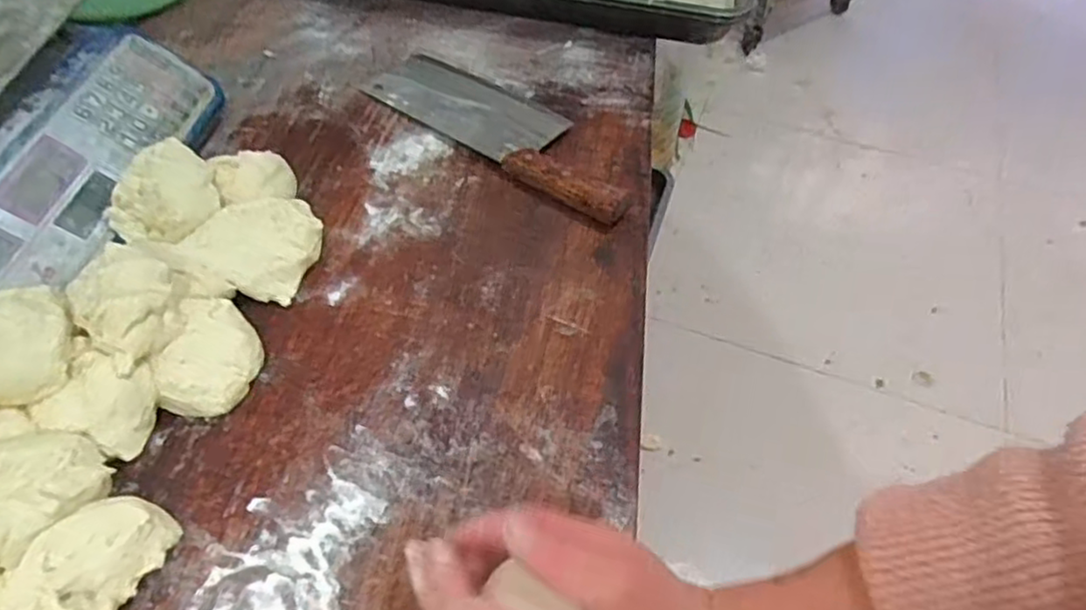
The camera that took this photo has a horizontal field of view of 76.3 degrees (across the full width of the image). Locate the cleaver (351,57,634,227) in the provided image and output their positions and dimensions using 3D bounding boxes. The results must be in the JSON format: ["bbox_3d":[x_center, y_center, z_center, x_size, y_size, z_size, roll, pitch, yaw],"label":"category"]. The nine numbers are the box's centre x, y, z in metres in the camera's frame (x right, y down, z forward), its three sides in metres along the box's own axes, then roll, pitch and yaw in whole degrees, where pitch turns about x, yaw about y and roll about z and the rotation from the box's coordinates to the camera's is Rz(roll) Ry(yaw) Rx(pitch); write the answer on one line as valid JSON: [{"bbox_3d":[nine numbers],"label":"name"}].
[{"bbox_3d":[-0.037,-0.163,0.620,0.287,0.026,0.085,34,58,20],"label":"cleaver"}]

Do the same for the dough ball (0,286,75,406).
[{"bbox_3d":[-0.320,0.022,0.405,0.068,0.044,0.063,1,52,-1],"label":"dough ball"}]

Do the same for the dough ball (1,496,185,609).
[{"bbox_3d":[-0.237,0.147,0.359,0.060,0.041,0.096,3,52,-2],"label":"dough ball"}]

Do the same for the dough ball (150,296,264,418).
[{"bbox_3d":[-0.217,0.037,0.447,0.065,0.046,0.062,2,52,-3],"label":"dough ball"}]

